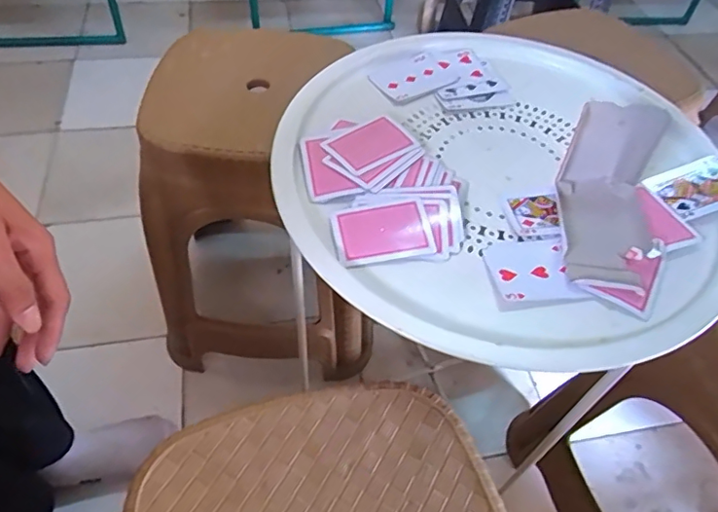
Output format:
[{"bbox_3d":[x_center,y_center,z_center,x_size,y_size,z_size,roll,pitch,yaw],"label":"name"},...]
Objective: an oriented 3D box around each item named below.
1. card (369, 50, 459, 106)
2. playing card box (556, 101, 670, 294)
[{"bbox_3d":[0.063,-0.212,0.641,0.093,0.009,0.068,-29,62,-20],"label":"card"},{"bbox_3d":[0.229,-0.056,0.476,0.080,0.090,0.151,8,53,2],"label":"playing card box"}]

